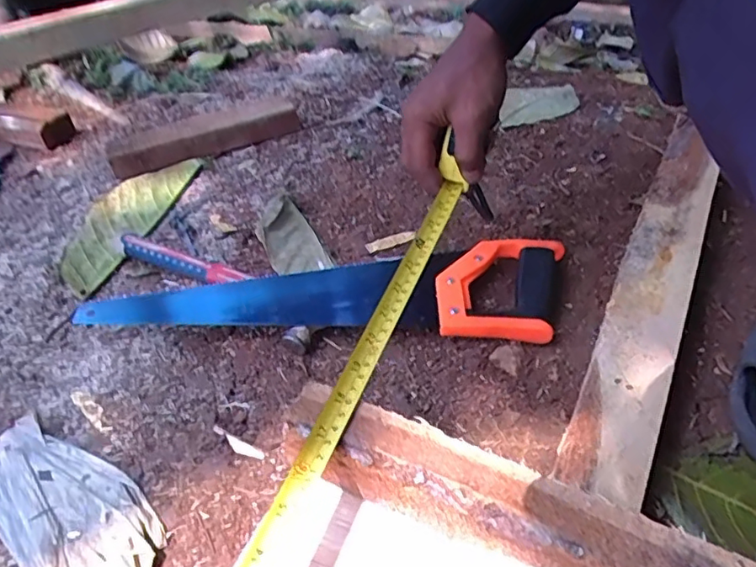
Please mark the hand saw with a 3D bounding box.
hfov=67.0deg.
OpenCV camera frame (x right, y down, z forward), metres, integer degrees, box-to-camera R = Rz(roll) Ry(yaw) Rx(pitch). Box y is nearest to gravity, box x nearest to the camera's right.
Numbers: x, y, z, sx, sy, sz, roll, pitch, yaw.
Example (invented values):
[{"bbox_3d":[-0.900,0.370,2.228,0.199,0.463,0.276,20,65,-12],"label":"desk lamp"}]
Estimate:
[{"bbox_3d":[-0.046,0.001,0.570,0.448,0.039,0.123,-1,44,5],"label":"hand saw"}]

